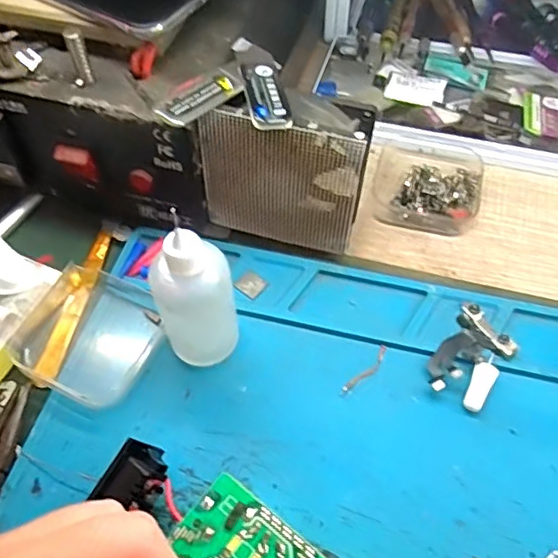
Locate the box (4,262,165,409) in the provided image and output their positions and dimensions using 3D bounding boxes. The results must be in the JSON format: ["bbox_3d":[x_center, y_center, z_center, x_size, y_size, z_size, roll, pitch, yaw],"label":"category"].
[{"bbox_3d":[-0.092,0.026,0.286,0.063,0.017,0.064,22,59,16],"label":"box"}]

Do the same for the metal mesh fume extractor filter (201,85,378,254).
[{"bbox_3d":[0.003,-0.052,0.291,0.080,0.087,0.027,8,56,7],"label":"metal mesh fume extractor filter"}]

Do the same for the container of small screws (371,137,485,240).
[{"bbox_3d":[0.091,-0.061,0.341,0.061,0.017,0.061,11,56,8],"label":"container of small screws"}]

